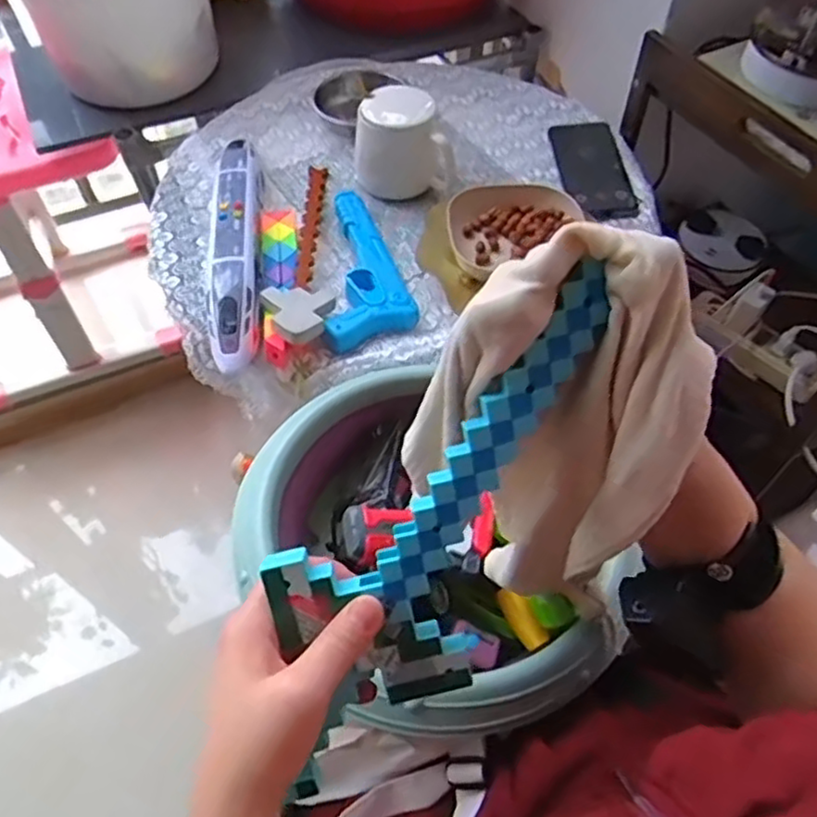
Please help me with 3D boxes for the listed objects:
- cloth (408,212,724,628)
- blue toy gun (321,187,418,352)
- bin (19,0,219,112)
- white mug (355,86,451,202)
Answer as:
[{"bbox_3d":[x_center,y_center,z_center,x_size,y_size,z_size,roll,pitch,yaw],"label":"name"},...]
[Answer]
[{"bbox_3d":[0.075,0.012,0.365,0.129,0.211,0.083,26,59,17],"label":"cloth"},{"bbox_3d":[-0.037,-0.149,0.708,0.082,0.035,0.218,-1,55,-1],"label":"blue toy gun"},{"bbox_3d":[-0.376,-0.539,0.907,0.215,0.157,0.221,0,55,0],"label":"bin"},{"bbox_3d":[-0.009,-0.297,0.774,0.103,0.096,0.080,-1,55,-1],"label":"white mug"}]

